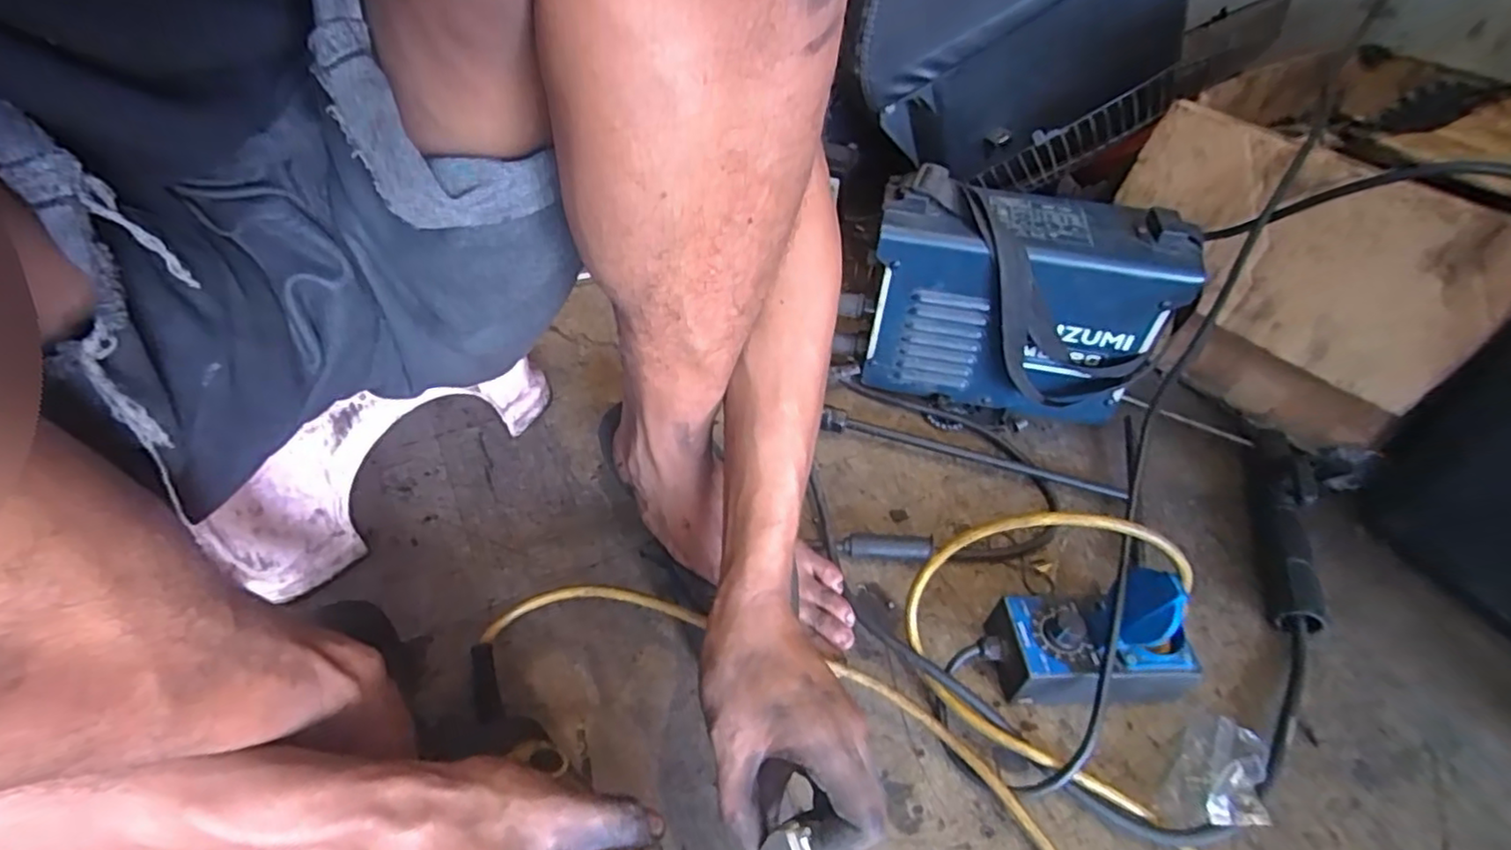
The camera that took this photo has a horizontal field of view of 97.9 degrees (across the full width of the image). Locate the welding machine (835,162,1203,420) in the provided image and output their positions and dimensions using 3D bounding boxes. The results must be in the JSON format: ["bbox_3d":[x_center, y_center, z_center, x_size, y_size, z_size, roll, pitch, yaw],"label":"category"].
[{"bbox_3d":[0.234,-0.112,0.611,0.258,0.184,0.120,12,47,8],"label":"welding machine"}]

